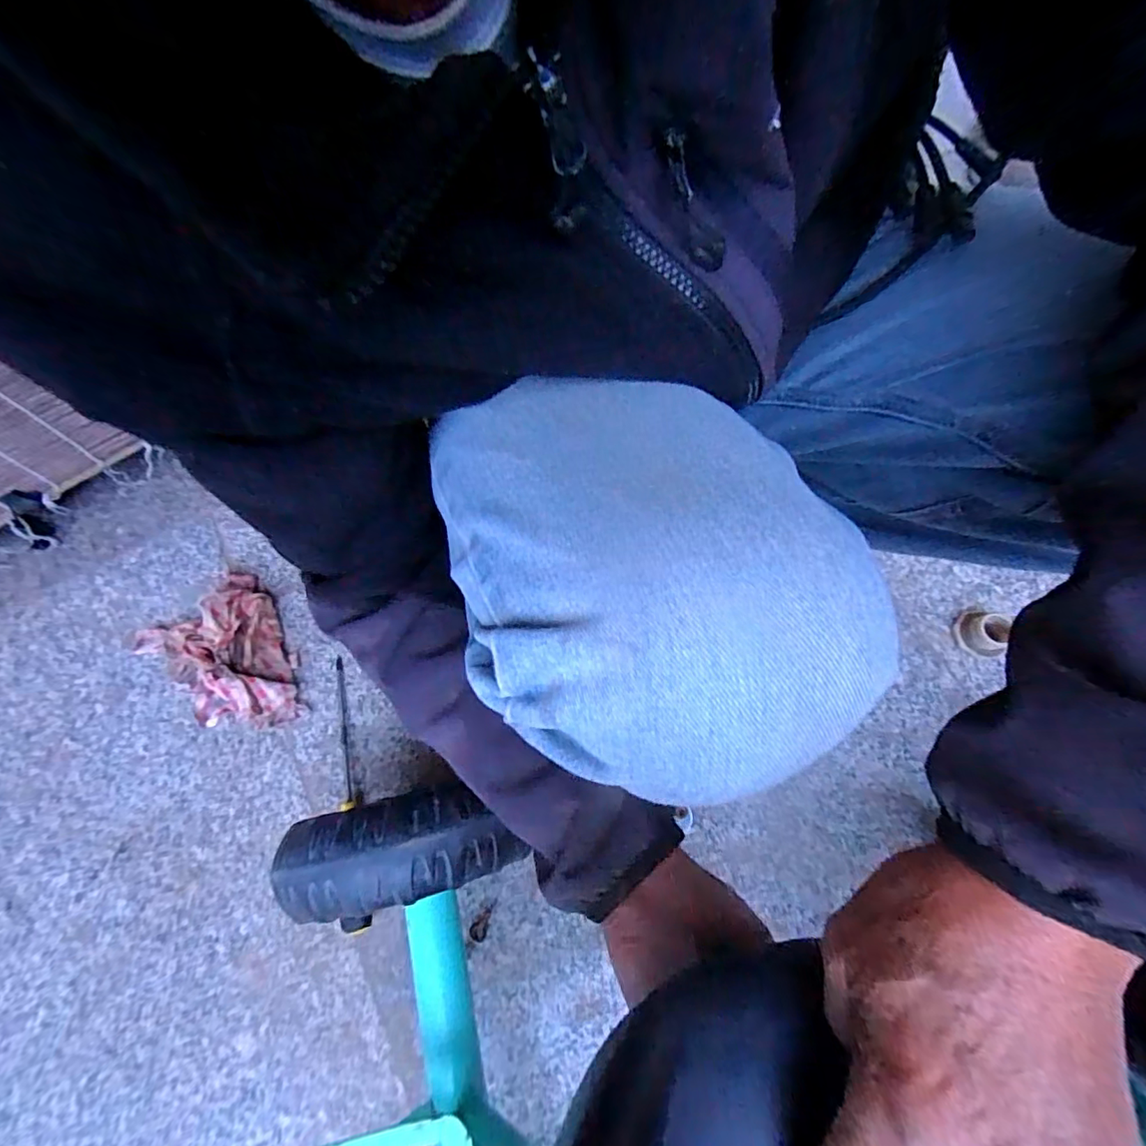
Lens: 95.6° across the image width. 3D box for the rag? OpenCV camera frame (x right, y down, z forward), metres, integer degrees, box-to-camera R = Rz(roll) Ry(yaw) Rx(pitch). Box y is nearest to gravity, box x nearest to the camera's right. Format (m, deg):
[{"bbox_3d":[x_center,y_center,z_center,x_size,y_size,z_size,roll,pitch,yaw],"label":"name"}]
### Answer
[{"bbox_3d":[-0.373,0.093,0.540,0.145,0.054,0.182,-35,73,-10],"label":"rag"}]

